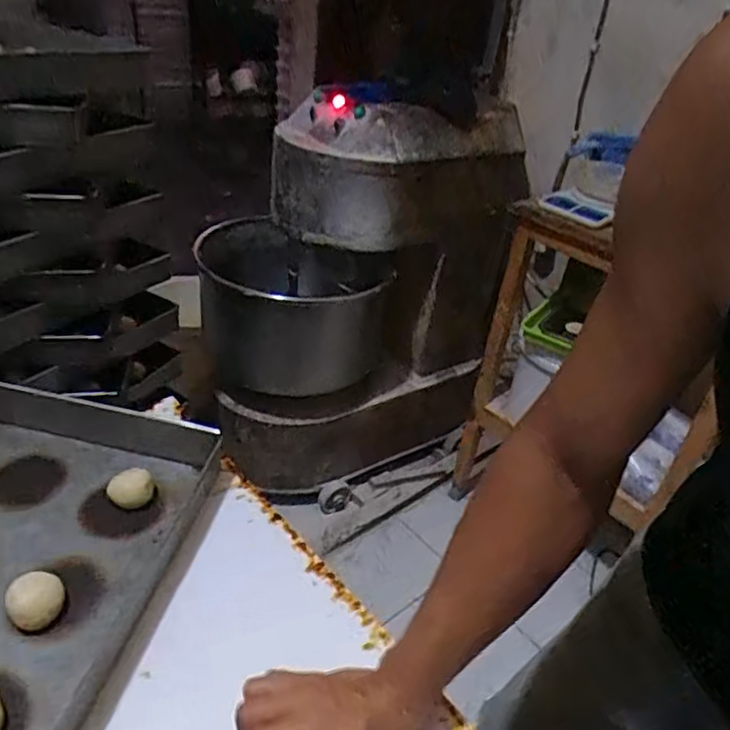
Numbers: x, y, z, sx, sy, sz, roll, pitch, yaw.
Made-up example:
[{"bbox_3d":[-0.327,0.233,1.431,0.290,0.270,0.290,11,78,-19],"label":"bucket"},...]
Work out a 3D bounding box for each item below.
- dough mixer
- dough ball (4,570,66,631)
[{"bbox_3d":[-0.031,-0.207,1.716,0.934,1.009,0.521,-23,44,-38],"label":"dough mixer"},{"bbox_3d":[-0.296,0.210,0.546,0.045,0.028,0.045,5,33,-3],"label":"dough ball"}]

